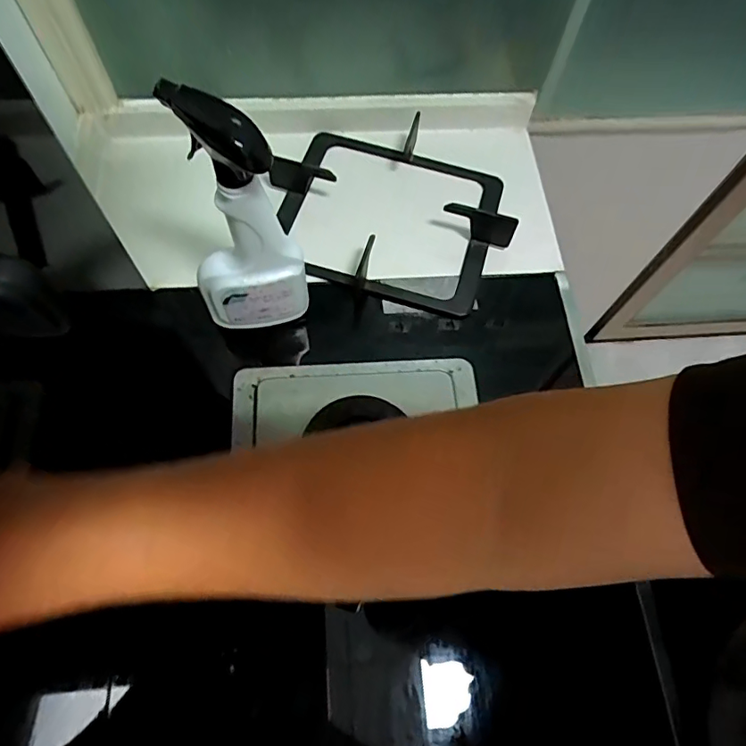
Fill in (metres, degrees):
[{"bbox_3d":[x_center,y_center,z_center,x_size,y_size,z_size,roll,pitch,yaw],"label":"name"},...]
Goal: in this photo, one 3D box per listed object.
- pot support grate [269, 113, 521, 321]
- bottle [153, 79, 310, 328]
[{"bbox_3d":[0.025,-0.216,0.673,0.308,0.074,0.262,17,67,5],"label":"pot support grate"},{"bbox_3d":[-0.118,-0.119,0.491,0.103,0.271,0.058,11,67,2],"label":"bottle"}]

